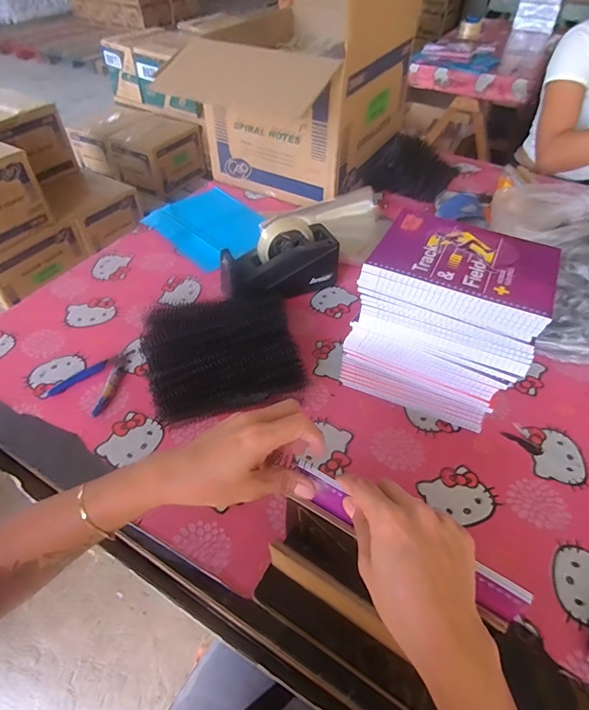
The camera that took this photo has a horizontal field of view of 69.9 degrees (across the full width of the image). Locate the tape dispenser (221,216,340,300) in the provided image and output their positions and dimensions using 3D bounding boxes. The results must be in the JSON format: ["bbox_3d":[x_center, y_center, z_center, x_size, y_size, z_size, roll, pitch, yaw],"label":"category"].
[{"bbox_3d":[-0.027,-0.156,0.718,0.202,0.097,0.083,-23,51,-20],"label":"tape dispenser"}]

